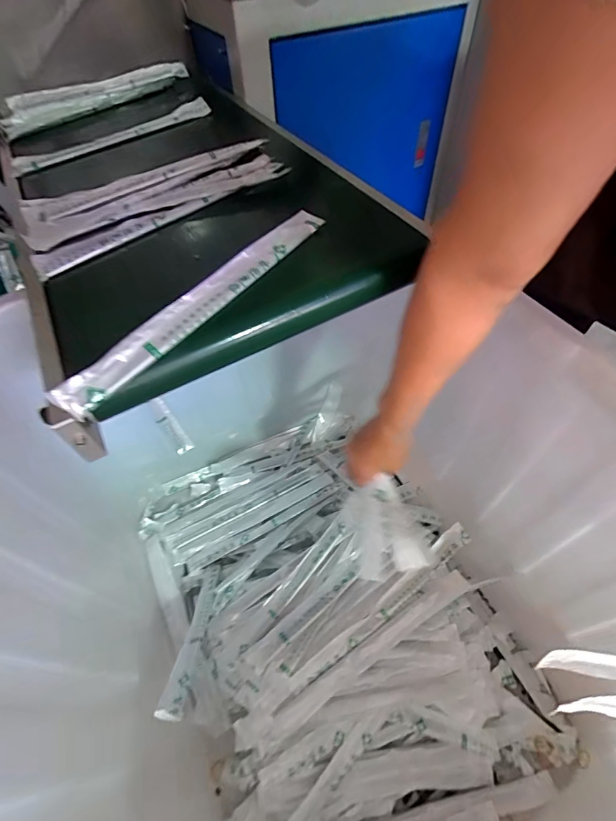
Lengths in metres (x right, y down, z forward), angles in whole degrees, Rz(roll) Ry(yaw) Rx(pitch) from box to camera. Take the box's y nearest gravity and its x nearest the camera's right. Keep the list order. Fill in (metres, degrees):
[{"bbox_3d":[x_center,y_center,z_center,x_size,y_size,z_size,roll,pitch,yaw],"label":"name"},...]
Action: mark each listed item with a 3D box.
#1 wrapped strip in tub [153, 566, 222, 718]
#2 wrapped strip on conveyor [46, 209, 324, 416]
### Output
[{"bbox_3d":[-0.144,0.282,0.517,0.028,0.018,0.228,-2,18,1],"label":"wrapped strip in tub"},{"bbox_3d":[-0.079,-0.092,0.325,0.026,0.007,0.271,47,65,-9],"label":"wrapped strip on conveyor"}]

